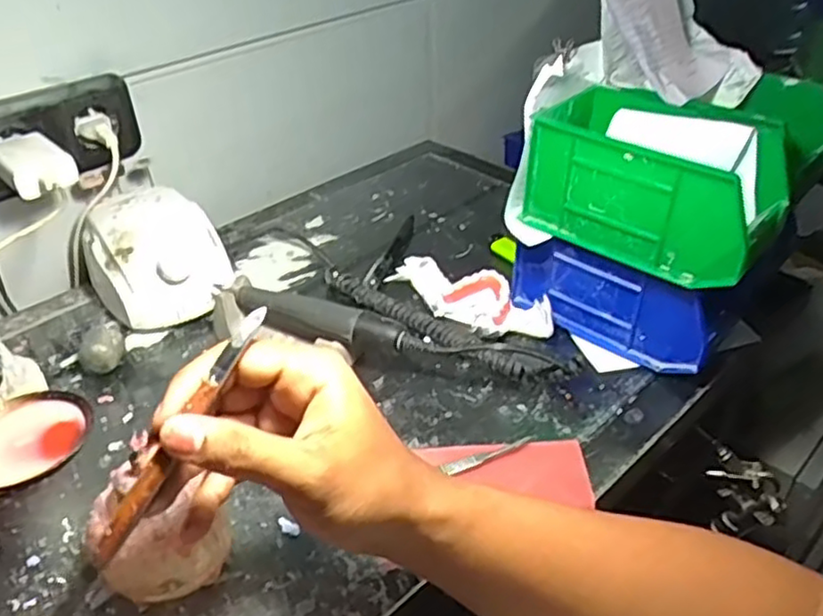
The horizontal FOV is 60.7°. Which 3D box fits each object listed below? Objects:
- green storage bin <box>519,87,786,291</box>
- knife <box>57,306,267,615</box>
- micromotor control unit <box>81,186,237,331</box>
[{"bbox_3d":[0.179,-0.093,0.511,0.166,0.081,0.109,27,45,32],"label":"green storage bin"},{"bbox_3d":[-0.112,0.072,0.302,0.010,0.010,0.173,20,70,26],"label":"knife"},{"bbox_3d":[-0.227,-0.044,0.631,0.106,0.080,0.140,-27,44,-30],"label":"micromotor control unit"}]

